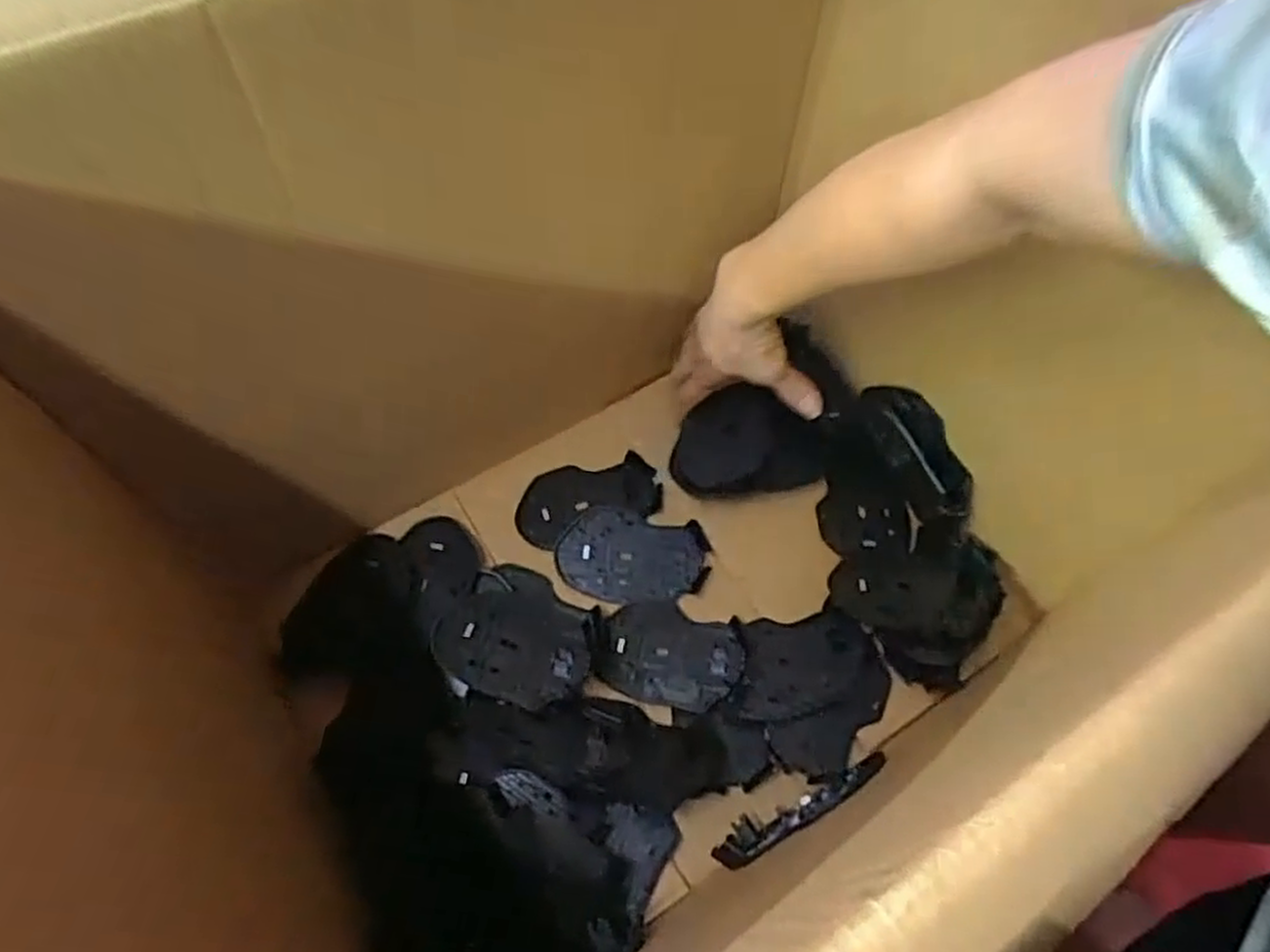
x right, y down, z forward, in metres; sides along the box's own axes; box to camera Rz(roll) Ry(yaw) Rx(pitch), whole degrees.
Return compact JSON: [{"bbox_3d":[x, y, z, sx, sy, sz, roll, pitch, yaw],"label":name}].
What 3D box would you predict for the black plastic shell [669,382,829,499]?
[{"bbox_3d":[0.092,-0.027,0.616,0.121,0.018,0.084,-2,91,0],"label":"black plastic shell"}]

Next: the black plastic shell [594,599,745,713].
[{"bbox_3d":[0.026,0.129,0.557,0.104,0.012,0.074,17,61,5],"label":"black plastic shell"}]

